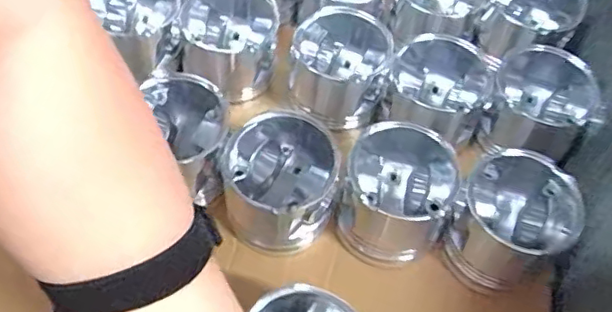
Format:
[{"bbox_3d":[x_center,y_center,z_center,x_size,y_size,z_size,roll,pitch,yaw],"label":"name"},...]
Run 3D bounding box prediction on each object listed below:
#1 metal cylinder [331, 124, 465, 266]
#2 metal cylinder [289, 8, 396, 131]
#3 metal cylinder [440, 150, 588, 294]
[{"bbox_3d":[0.079,0.031,0.510,0.088,0.077,0.101,26,59,12],"label":"metal cylinder"},{"bbox_3d":[0.034,-0.087,0.583,0.091,0.072,0.089,2,57,-3],"label":"metal cylinder"},{"bbox_3d":[0.172,0.056,0.504,0.096,0.076,0.090,2,57,-3],"label":"metal cylinder"}]

